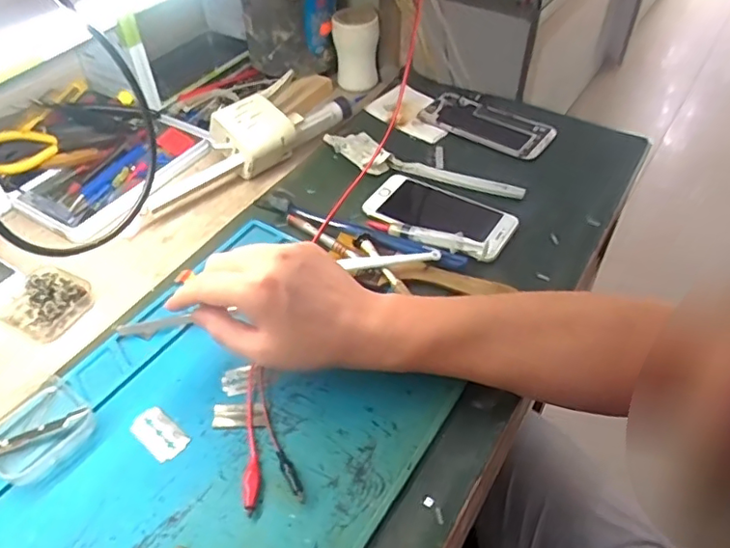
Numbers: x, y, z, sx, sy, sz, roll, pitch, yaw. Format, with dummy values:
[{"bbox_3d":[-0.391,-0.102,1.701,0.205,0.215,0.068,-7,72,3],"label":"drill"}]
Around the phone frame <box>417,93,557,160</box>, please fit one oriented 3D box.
[{"bbox_3d":[0.135,-0.169,0.649,0.146,0.012,0.070,30,53,25],"label":"phone frame"}]

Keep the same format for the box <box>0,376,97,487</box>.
[{"bbox_3d":[-0.220,0.102,0.390,0.065,0.015,0.062,30,53,26],"label":"box"}]

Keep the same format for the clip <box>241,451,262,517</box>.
[{"bbox_3d":[-0.072,0.131,0.367,0.012,0.007,0.040,-1,46,-2],"label":"clip"}]

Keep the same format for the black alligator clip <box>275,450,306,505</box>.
[{"bbox_3d":[-0.048,0.127,0.368,0.008,0.009,0.037,-20,50,-19],"label":"black alligator clip"}]

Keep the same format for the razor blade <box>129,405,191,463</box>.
[{"bbox_3d":[-0.139,0.107,0.393,0.041,0.004,0.024,32,54,26],"label":"razor blade"}]

